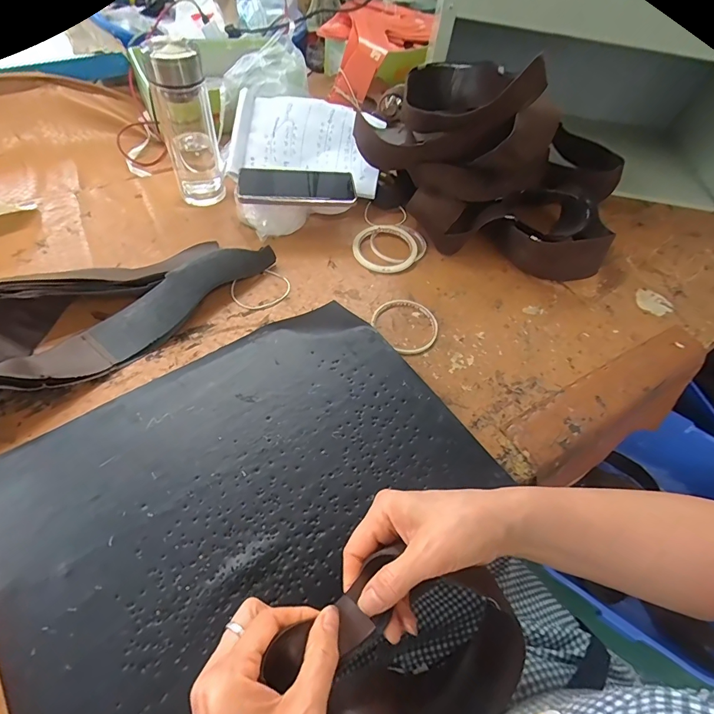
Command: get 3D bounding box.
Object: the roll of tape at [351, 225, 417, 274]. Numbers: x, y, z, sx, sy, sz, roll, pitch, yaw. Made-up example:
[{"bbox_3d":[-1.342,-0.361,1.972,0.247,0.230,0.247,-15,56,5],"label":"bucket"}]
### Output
[{"bbox_3d":[0.042,-0.161,0.598,0.095,0.011,0.093,2,55,-3],"label":"roll of tape"}]

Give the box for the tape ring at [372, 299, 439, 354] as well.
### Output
[{"bbox_3d":[0.064,-0.043,0.520,0.082,0.008,0.076,2,55,-3],"label":"tape ring"}]

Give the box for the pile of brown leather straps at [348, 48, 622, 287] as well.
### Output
[{"bbox_3d":[0.230,-0.328,0.612,0.368,0.215,0.332,22,56,10],"label":"pile of brown leather straps"}]

